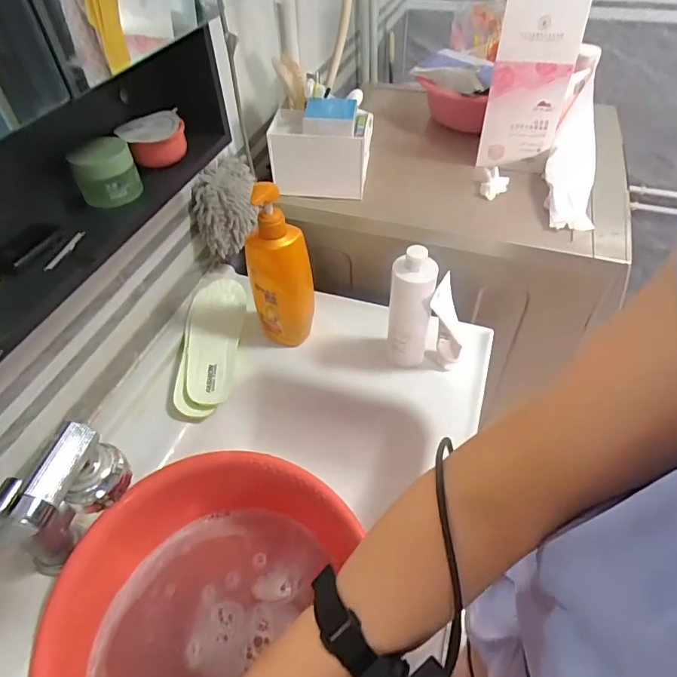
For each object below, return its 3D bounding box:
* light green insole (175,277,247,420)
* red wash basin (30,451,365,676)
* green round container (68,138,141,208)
[{"bbox_3d":[-0.201,0.011,0.737,0.085,0.034,0.243,13,53,-19],"label":"light green insole"},{"bbox_3d":[-0.123,0.298,0.490,0.315,0.139,0.337,-1,47,1],"label":"red wash basin"},{"bbox_3d":[-0.251,-0.179,0.503,0.061,0.058,0.048,-21,50,-17],"label":"green round container"}]

